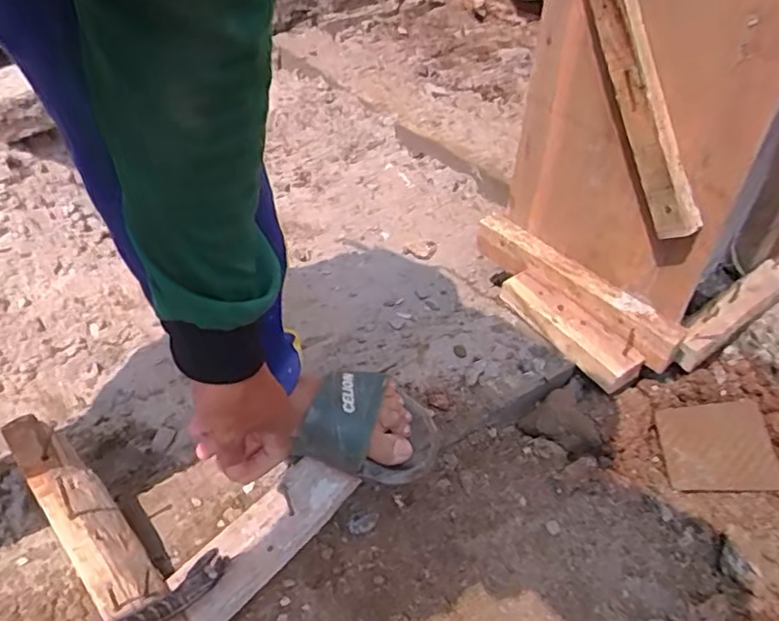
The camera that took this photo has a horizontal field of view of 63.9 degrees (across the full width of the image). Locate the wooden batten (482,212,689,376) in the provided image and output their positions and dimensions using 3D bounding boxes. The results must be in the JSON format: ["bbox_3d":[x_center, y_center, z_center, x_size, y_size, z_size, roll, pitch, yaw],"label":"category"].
[{"bbox_3d":[0.250,-0.036,0.877,0.032,0.067,0.341,-28,51,-26],"label":"wooden batten"}]

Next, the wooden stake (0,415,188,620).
[{"bbox_3d":[-0.254,0.230,0.569,0.056,0.034,0.394,-32,53,-29],"label":"wooden stake"}]

